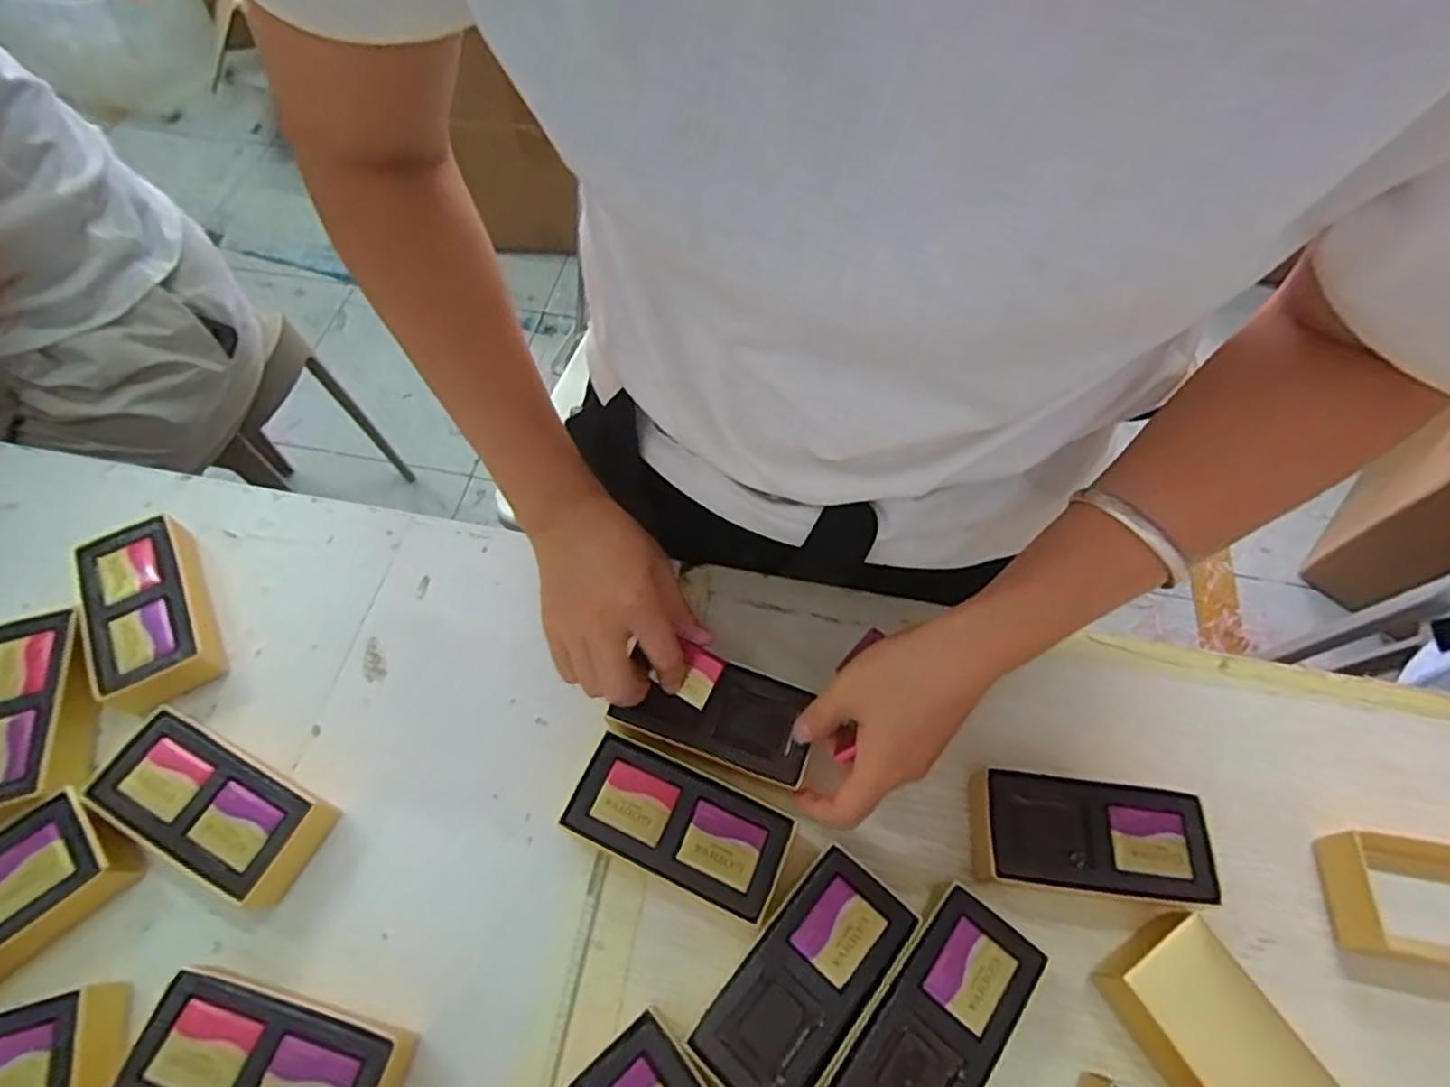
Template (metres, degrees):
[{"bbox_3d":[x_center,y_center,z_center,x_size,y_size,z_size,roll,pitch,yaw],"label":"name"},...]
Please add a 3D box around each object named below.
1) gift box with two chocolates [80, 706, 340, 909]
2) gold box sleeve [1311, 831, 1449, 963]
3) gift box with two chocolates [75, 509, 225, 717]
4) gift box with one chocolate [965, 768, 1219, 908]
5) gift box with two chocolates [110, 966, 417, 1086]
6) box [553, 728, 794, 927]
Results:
[{"bbox_3d":[-0.277,0.141,0.383,0.114,0.032,0.055,24,62,13],"label":"gift box with two chocolates"},{"bbox_3d":[0.380,0.186,0.370,0.121,0.030,0.062,8,60,4],"label":"gold box sleeve"},{"bbox_3d":[-0.353,0.041,0.437,0.062,0.034,0.110,-26,63,-15],"label":"gift box with two chocolates"},{"bbox_3d":[0.192,0.158,0.380,0.110,0.034,0.059,3,59,1],"label":"gift box with one chocolate"},{"bbox_3d":[-0.208,0.241,0.324,0.112,0.034,0.059,12,60,6],"label":"gift box with two chocolates"},{"bbox_3d":[-0.024,0.152,0.380,0.112,0.032,0.055,22,62,12],"label":"box"}]

